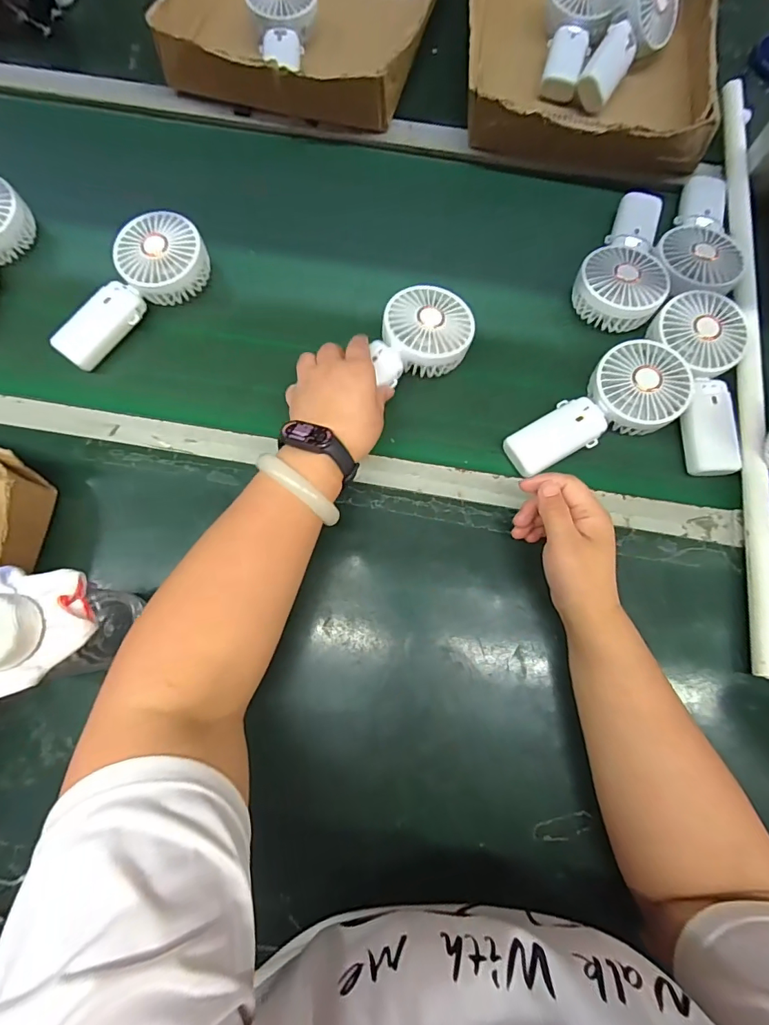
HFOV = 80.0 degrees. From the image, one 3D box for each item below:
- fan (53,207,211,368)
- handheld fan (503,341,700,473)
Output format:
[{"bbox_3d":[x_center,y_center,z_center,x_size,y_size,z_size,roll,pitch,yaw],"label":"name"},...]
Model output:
[{"bbox_3d":[-0.265,-0.232,0.471,0.077,0.044,0.181,42,76,11],"label":"fan"},{"bbox_3d":[0.211,-0.092,0.443,0.185,0.044,0.089,-36,77,-12],"label":"handheld fan"}]

